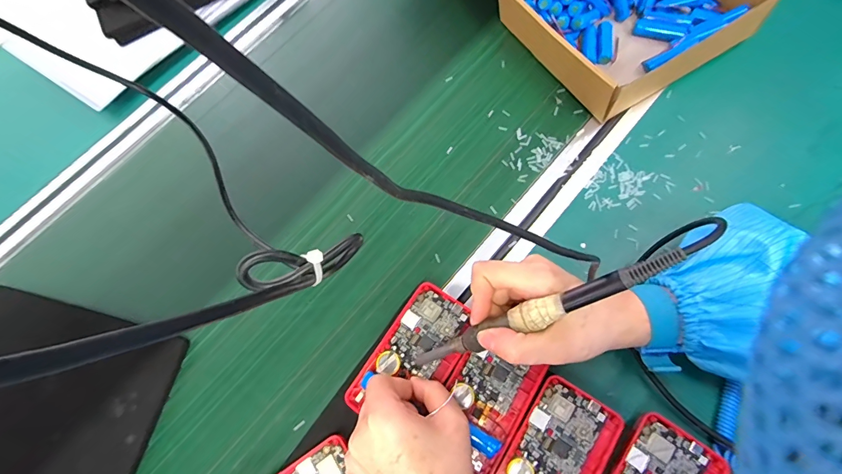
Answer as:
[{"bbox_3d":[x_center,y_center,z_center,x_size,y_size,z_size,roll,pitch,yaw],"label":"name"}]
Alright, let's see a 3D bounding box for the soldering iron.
[{"bbox_3d":[0.077,0.049,0.259,0.217,0.015,0.019,-32,72,29],"label":"soldering iron"}]

